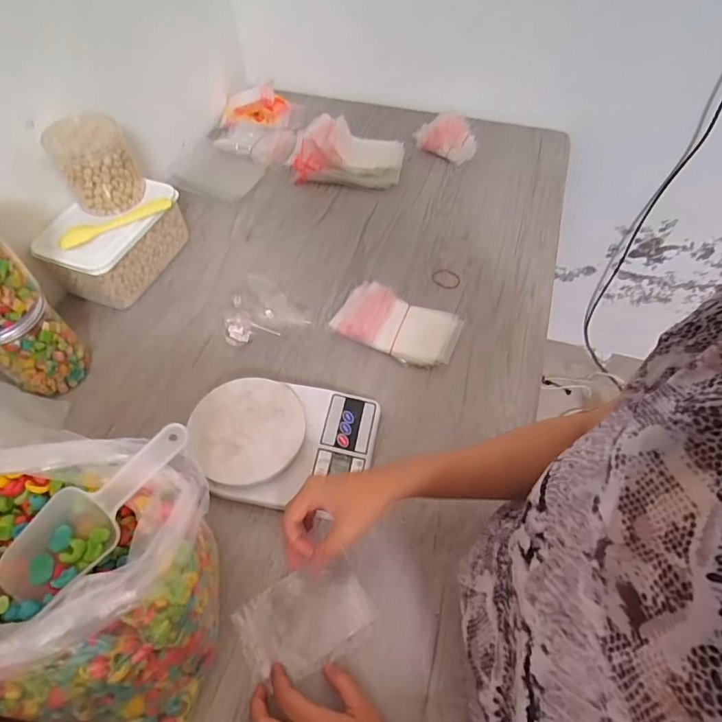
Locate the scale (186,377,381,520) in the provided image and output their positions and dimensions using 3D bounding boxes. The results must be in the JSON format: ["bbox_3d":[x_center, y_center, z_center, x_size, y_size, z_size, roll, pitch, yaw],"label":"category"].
[{"bbox_3d":[-0.089,0.093,0.559,0.206,0.038,0.147,7,55,3],"label":"scale"}]

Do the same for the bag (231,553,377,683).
[{"bbox_3d":[-0.055,0.255,0.474,0.125,0.008,0.085,-24,59,-18],"label":"bag"}]

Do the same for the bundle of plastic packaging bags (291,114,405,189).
[{"bbox_3d":[-0.021,-0.377,0.871,0.196,0.086,0.116,4,55,0],"label":"bundle of plastic packaging bags"}]

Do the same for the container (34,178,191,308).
[{"bbox_3d":[-0.360,-0.176,0.713,0.118,0.098,0.191,23,57,14],"label":"container"}]

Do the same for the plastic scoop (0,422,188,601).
[{"bbox_3d":[-0.186,0.104,0.341,0.153,0.030,0.054,-45,66,-5],"label":"plastic scoop"}]

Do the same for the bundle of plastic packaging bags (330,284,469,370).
[{"bbox_3d":[0.051,-0.050,0.679,0.170,0.032,0.098,20,56,11],"label":"bundle of plastic packaging bags"}]

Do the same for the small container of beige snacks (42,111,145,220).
[{"bbox_3d":[-0.365,-0.270,0.664,0.097,0.105,0.081,-30,61,-21],"label":"small container of beige snacks"}]

